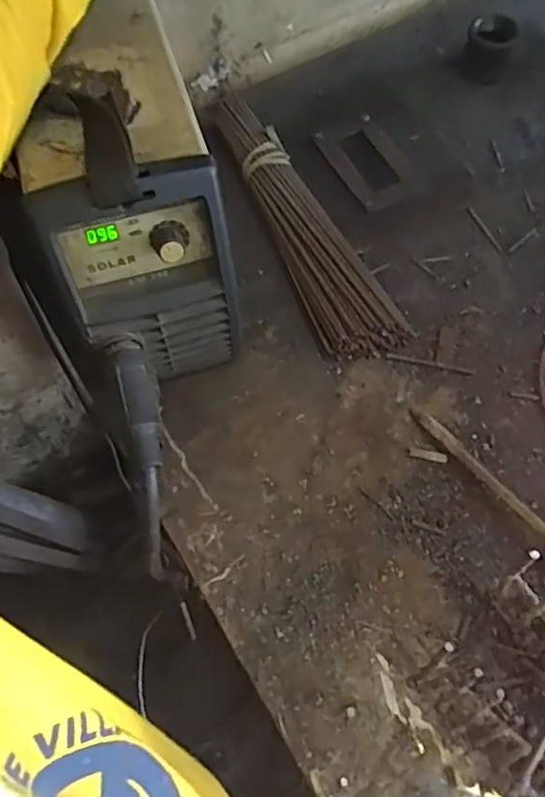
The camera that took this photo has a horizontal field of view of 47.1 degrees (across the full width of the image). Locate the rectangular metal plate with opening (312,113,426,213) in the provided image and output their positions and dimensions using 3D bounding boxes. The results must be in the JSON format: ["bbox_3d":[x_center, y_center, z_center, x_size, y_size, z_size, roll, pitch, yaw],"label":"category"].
[{"bbox_3d":[0.111,-0.274,0.723,0.084,0.007,0.126,-27,74,-17],"label":"rectangular metal plate with opening"}]

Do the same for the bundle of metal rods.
[{"bbox_3d":[0.027,-0.197,0.678,0.085,0.045,0.362,-22,64,-9],"label":"bundle of metal rods"}]

